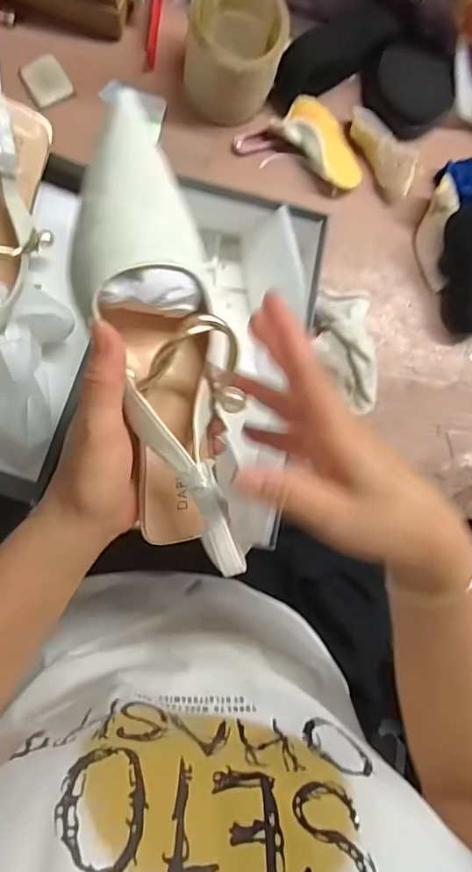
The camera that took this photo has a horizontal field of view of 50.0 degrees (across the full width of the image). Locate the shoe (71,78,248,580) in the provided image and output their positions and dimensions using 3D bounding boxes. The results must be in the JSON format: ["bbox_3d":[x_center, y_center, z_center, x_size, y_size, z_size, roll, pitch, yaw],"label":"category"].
[{"bbox_3d":[-0.033,-0.042,0.265,0.073,0.066,0.223,-12,106,-10],"label":"shoe"}]

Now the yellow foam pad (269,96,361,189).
[{"bbox_3d":[0.089,-0.298,0.517,0.100,0.020,0.048,41,83,-7],"label":"yellow foam pad"}]

